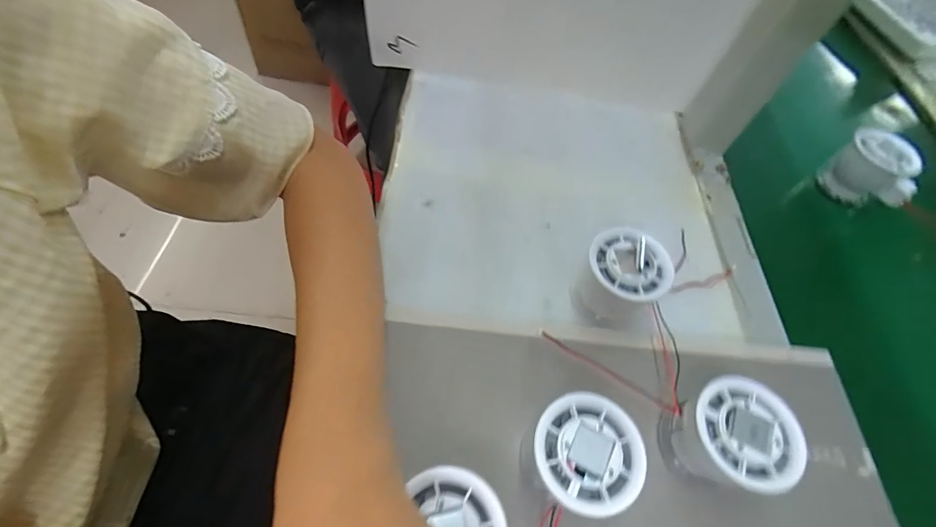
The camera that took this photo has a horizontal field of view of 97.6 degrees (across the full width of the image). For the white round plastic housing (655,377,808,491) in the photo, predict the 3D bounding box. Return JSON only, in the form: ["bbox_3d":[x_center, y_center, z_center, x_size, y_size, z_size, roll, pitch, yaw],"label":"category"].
[{"bbox_3d":[0.152,0.105,0.247,0.060,0.053,0.056,2,58,-3],"label":"white round plastic housing"}]

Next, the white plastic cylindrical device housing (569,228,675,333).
[{"bbox_3d":[0.111,0.014,0.298,0.055,0.057,0.053,2,58,-3],"label":"white plastic cylindrical device housing"}]

